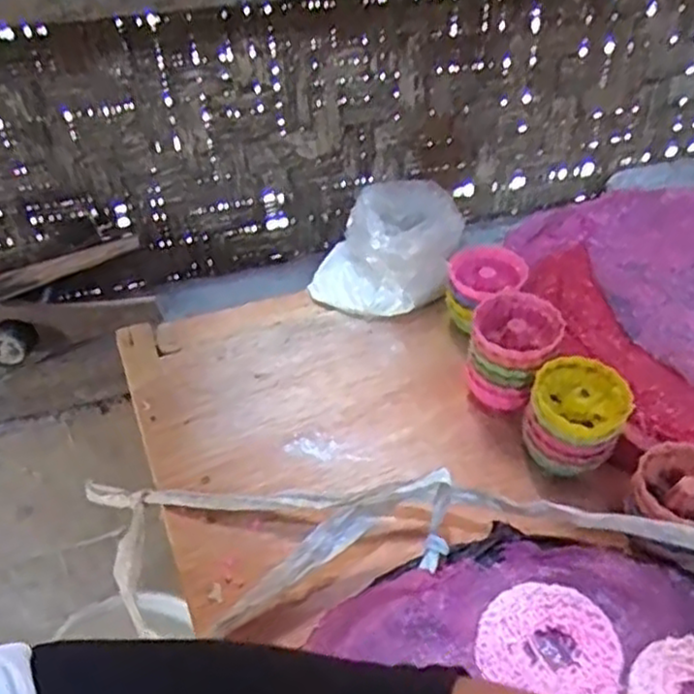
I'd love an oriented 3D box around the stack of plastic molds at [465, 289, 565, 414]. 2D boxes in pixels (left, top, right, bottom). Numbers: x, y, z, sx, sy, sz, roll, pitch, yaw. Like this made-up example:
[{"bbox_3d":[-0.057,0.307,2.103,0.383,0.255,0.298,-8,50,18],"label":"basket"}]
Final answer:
[{"bbox_3d":[0.122,0.010,0.549,0.058,0.076,0.068,15,45,16],"label":"stack of plastic molds"}]

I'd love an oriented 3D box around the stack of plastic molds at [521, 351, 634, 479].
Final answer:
[{"bbox_3d":[0.156,0.052,0.510,0.062,0.067,0.067,15,44,16],"label":"stack of plastic molds"}]

